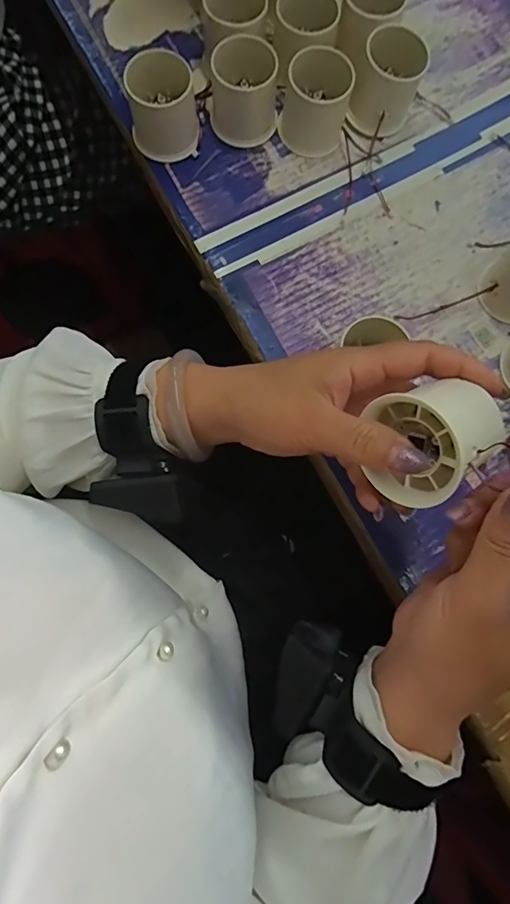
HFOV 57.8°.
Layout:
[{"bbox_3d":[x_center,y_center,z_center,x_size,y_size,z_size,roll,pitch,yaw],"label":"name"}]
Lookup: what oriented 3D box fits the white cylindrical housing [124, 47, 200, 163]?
[{"bbox_3d":[-0.073,-0.272,0.366,0.052,0.051,0.050,0,80,-1],"label":"white cylindrical housing"}]

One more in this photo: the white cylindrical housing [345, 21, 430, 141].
[{"bbox_3d":[0.104,-0.297,0.376,0.055,0.054,0.053,22,80,3],"label":"white cylindrical housing"}]

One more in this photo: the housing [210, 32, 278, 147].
[{"bbox_3d":[-0.009,-0.289,0.372,0.052,0.050,0.052,0,80,-1],"label":"housing"}]

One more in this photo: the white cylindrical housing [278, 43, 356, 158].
[{"bbox_3d":[0.049,-0.281,0.373,0.053,0.048,0.057,0,80,-1],"label":"white cylindrical housing"}]

